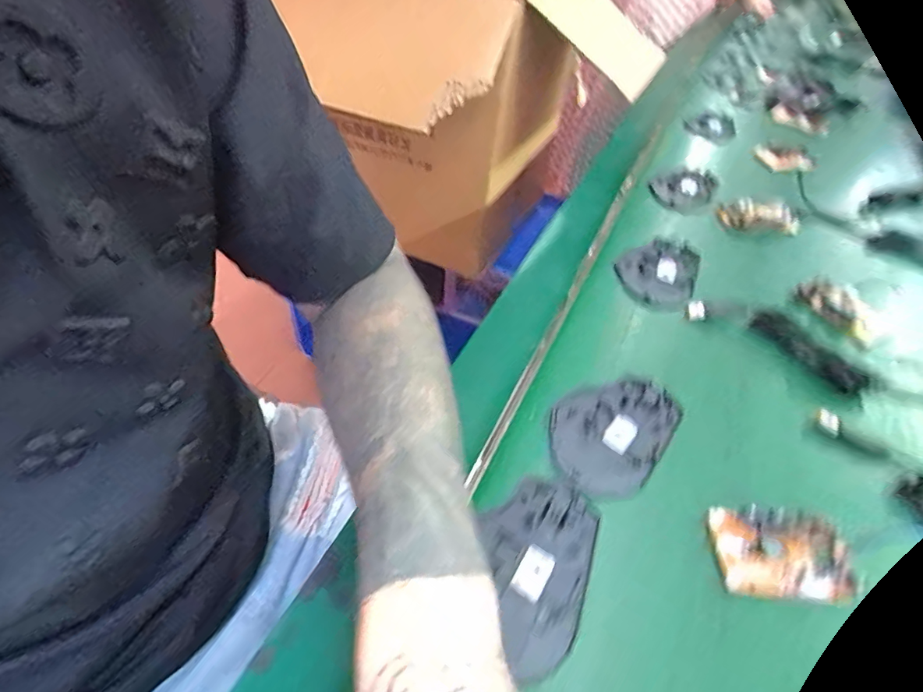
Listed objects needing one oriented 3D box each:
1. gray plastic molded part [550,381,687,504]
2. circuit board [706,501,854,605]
[{"bbox_3d":[0.105,0.057,0.337,0.072,0.009,0.106,37,52,25],"label":"gray plastic molded part"},{"bbox_3d":[0.186,0.120,0.283,0.075,0.014,0.048,9,46,1],"label":"circuit board"}]

